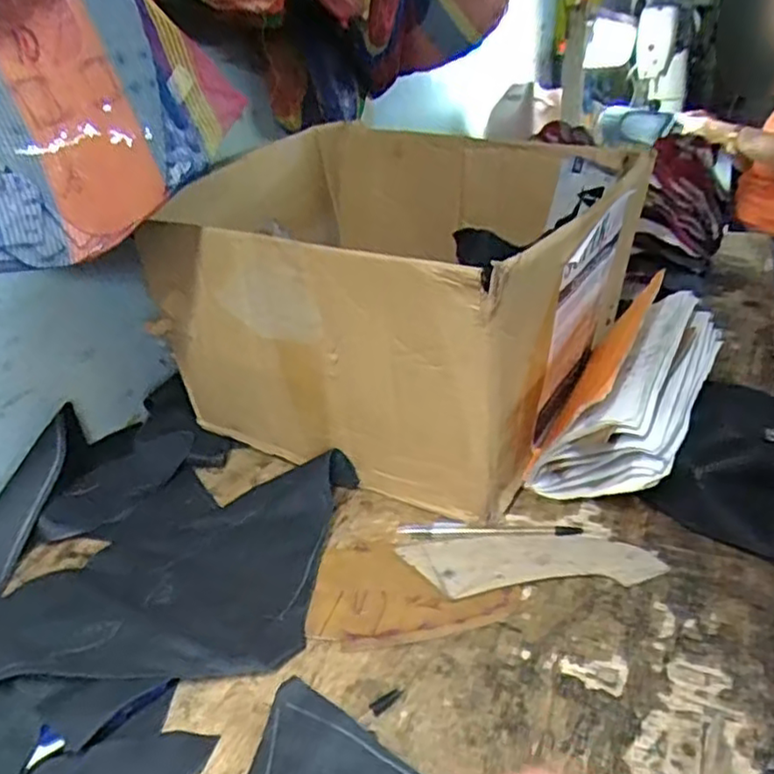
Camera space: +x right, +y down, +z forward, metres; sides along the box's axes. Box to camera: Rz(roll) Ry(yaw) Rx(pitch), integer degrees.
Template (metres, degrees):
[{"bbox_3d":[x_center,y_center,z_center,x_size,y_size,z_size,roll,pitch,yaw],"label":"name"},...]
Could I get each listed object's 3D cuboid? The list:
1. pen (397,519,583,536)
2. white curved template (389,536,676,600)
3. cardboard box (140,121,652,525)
[{"bbox_3d":[0.084,0.116,0.554,0.148,0.006,0.016,-1,27,7],"label":"pen"},{"bbox_3d":[0.110,0.135,0.521,0.190,0.005,0.059,-3,27,2],"label":"white curved template"},{"bbox_3d":[-0.009,-0.091,0.698,0.449,0.262,0.346,15,33,33],"label":"cardboard box"}]

